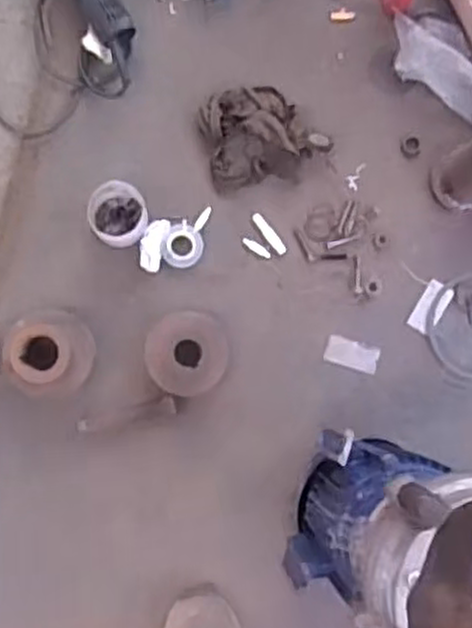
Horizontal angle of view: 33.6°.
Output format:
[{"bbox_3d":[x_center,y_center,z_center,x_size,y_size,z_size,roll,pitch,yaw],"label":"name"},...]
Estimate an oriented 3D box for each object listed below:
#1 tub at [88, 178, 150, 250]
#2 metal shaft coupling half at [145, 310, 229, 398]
[{"bbox_3d":[-0.164,-0.136,1.089,0.078,0.073,0.079,0,87,-4],"label":"tub"},{"bbox_3d":[-0.066,0.057,1.096,0.116,0.094,0.115,-5,87,-5],"label":"metal shaft coupling half"}]

